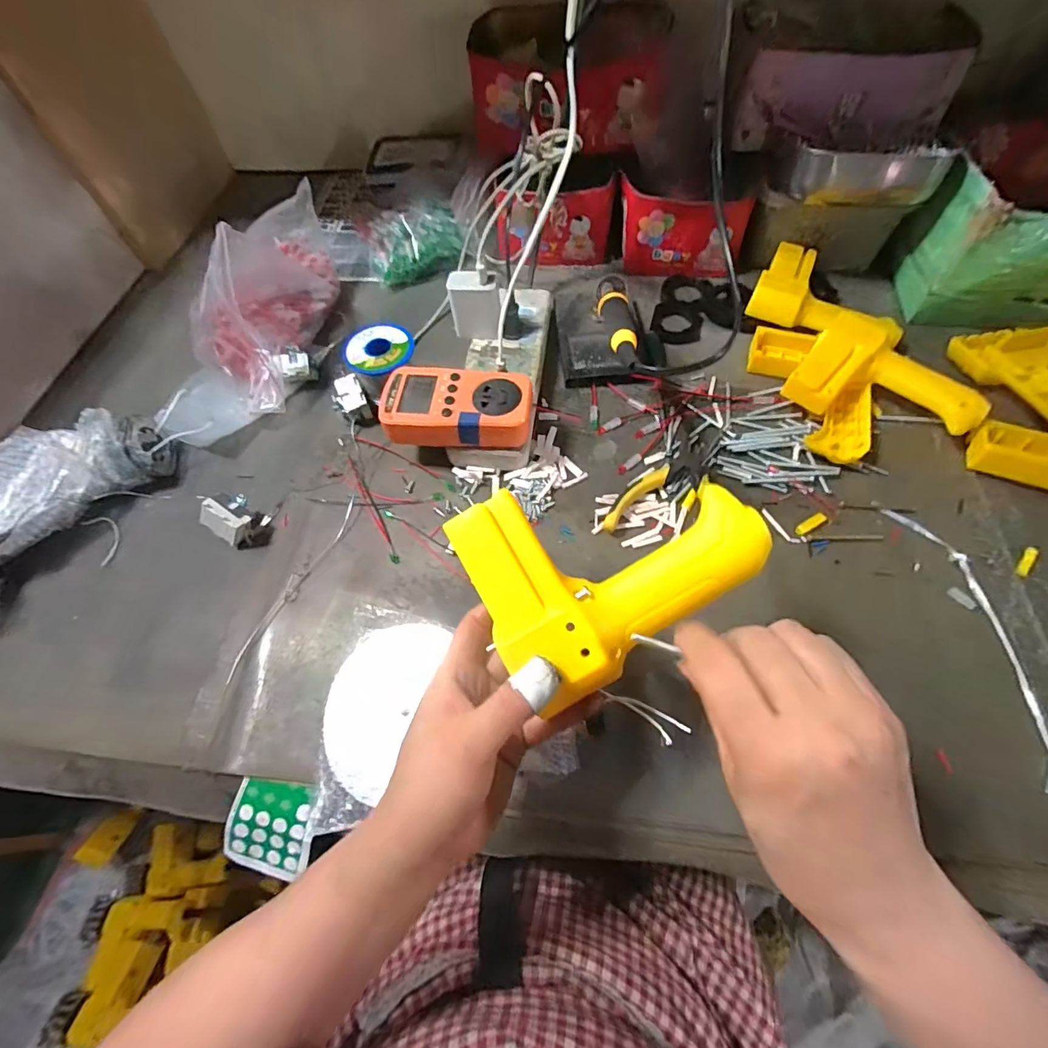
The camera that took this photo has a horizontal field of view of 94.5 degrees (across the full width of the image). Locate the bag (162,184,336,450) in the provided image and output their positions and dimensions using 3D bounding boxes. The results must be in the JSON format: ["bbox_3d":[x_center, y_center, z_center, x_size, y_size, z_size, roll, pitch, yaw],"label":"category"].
[{"bbox_3d":[-0.289,-0.224,0.494,0.116,0.126,0.281,6,62,6],"label":"bag"}]

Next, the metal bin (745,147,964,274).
[{"bbox_3d":[0.334,-0.344,0.525,0.154,0.114,0.068,10,63,8],"label":"metal bin"}]

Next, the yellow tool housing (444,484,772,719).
[{"bbox_3d":[0.047,0.036,0.268,0.158,0.039,0.101,-4,80,2],"label":"yellow tool housing"}]

